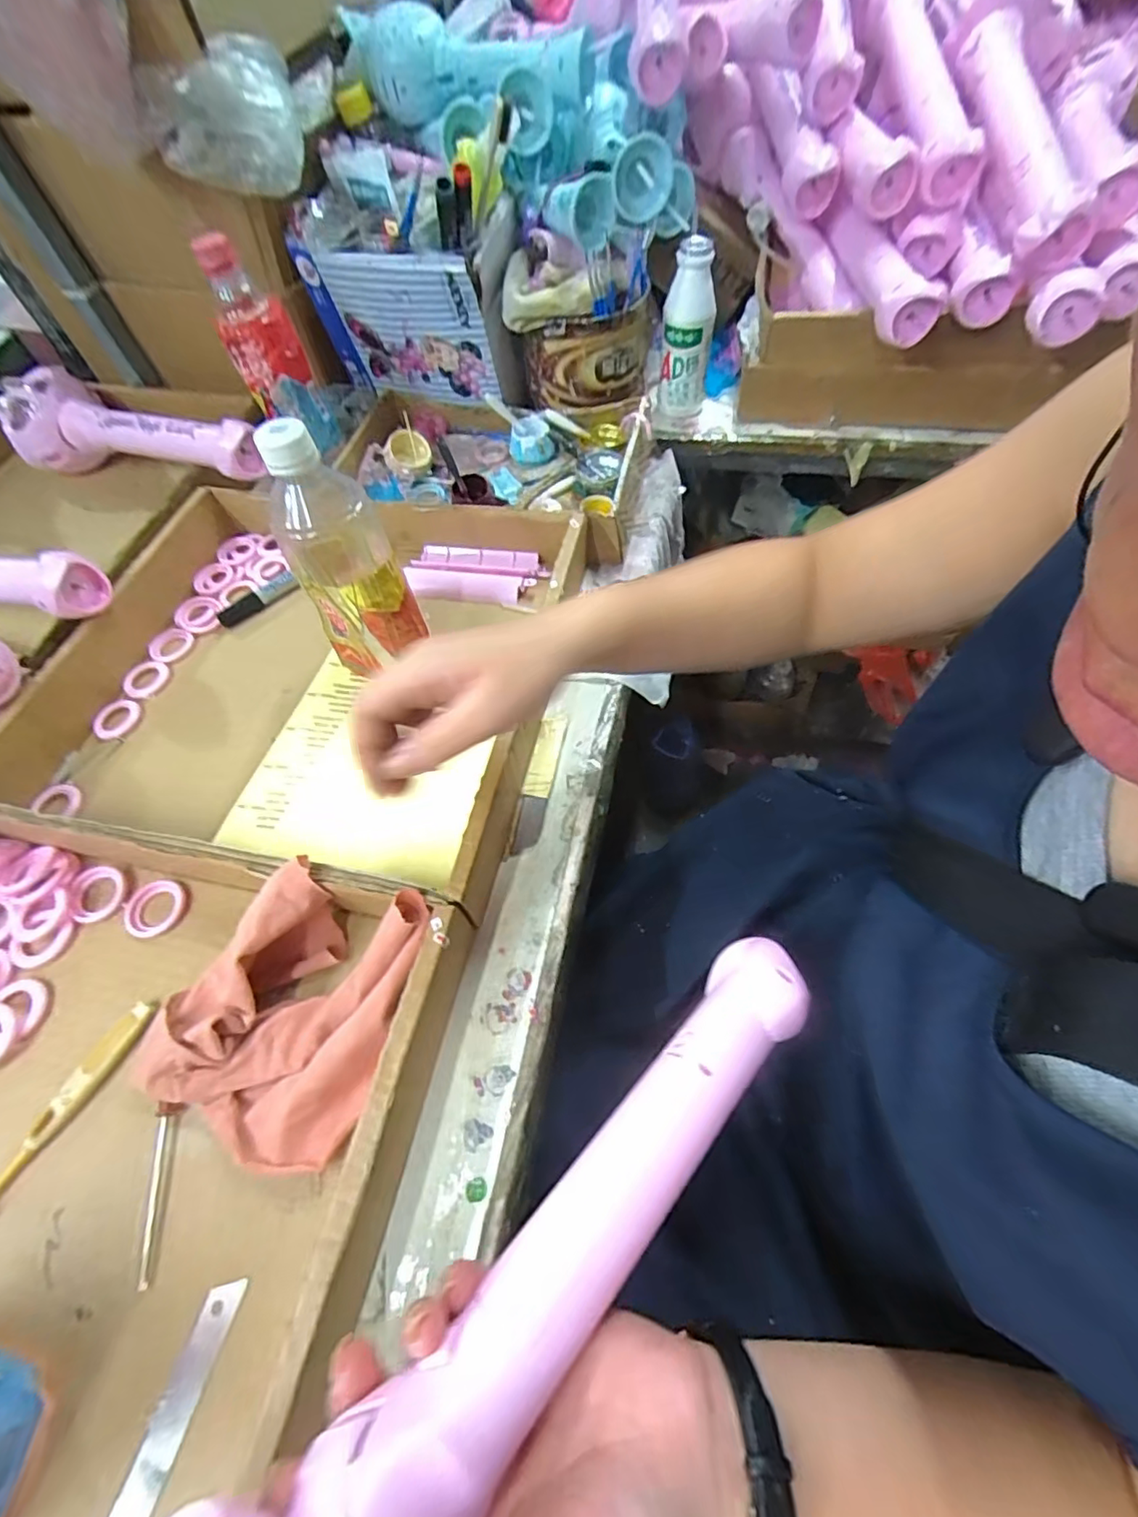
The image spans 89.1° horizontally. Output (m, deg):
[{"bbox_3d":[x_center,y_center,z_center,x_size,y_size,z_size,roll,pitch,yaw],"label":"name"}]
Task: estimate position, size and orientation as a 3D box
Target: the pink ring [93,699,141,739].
[{"bbox_3d":[-0.368,-0.032,0.470,0.031,0.005,0.037,24,63,17],"label":"pink ring"}]

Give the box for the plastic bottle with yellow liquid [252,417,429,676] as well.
[{"bbox_3d":[-0.149,-0.132,0.403,0.058,0.182,0.062,17,62,14],"label":"plastic bottle with yellow liquid"}]

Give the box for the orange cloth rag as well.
[{"bbox_3d":[-0.159,0.133,0.318,0.135,0.061,0.136,14,61,12],"label":"orange cloth rag"}]

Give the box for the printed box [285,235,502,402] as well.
[{"bbox_3d":[-0.163,-0.415,0.560,0.172,0.129,0.030,13,61,10],"label":"printed box"}]

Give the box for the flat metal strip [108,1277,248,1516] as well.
[{"bbox_3d":[-0.174,0.289,0.254,0.019,0.007,0.092,4,55,17],"label":"flat metal strip"}]

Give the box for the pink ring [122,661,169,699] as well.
[{"bbox_3d":[-0.358,-0.067,0.489,0.037,0.006,0.037,-2,59,3],"label":"pink ring"}]

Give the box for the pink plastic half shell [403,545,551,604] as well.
[{"bbox_3d":[-0.085,-0.169,0.524,0.121,0.017,0.060,6,60,8],"label":"pink plastic half shell"}]

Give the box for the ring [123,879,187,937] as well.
[{"bbox_3d":[-0.273,0.098,0.380,0.040,0.005,0.037,-2,59,3],"label":"ring"}]

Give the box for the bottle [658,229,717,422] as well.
[{"bbox_3d":[0.121,-0.428,0.587,0.049,0.145,0.040,4,59,6],"label":"bottle"}]

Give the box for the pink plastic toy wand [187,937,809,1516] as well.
[{"bbox_3d":[-0.010,0.184,0.195,0.076,0.061,0.347,42,45,22],"label":"pink plastic toy wand"}]

